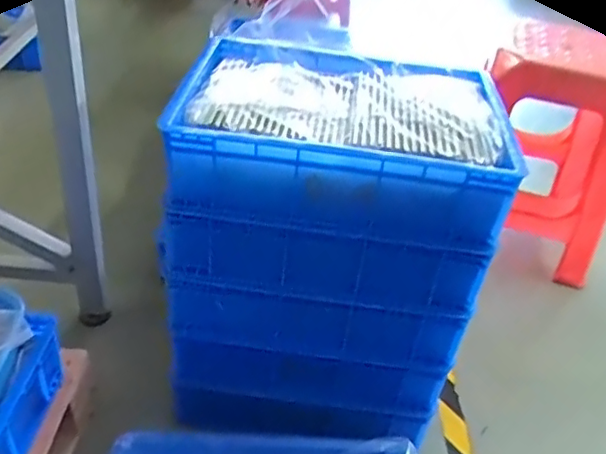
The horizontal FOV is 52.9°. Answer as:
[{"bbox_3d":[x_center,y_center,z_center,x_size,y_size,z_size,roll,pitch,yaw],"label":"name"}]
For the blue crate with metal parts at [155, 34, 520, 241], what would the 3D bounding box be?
[{"bbox_3d":[0.061,-0.141,0.851,0.428,0.107,0.365,8,36,2],"label":"blue crate with metal parts"}]

